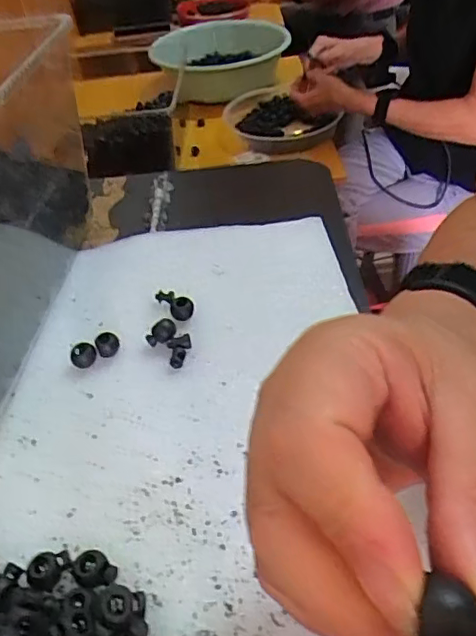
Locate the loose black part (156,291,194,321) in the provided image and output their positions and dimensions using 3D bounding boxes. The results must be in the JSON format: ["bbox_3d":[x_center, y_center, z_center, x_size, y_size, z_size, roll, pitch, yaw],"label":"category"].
[{"bbox_3d":[-0.040,-0.011,0.368,0.014,0.009,0.029,-31,50,-24],"label":"loose black part"}]

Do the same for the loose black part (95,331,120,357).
[{"bbox_3d":[-0.081,0.017,0.347,0.014,0.011,0.013,-3,44,3],"label":"loose black part"}]

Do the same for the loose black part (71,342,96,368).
[{"bbox_3d":[-0.095,0.023,0.345,0.015,0.013,0.013,-21,46,-15],"label":"loose black part"}]

